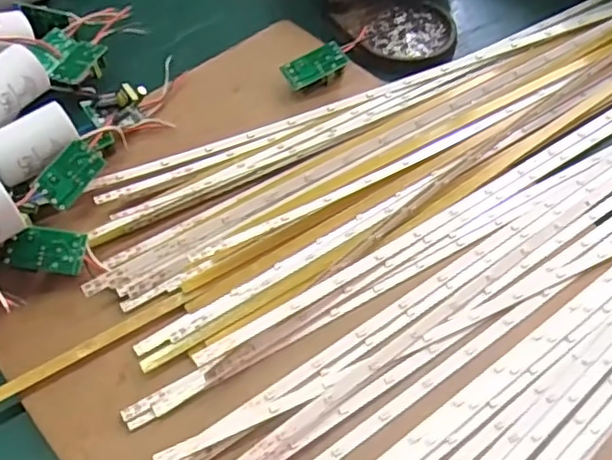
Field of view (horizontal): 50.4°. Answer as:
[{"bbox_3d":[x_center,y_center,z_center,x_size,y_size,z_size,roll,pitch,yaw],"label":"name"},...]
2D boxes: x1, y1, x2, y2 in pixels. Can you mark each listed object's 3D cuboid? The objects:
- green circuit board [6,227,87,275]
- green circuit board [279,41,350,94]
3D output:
[{"bbox_3d":[-0.125,0.010,0.313,0.036,0.005,0.021,7,73,5],"label":"green circuit board"},{"bbox_3d":[0.006,-0.098,0.396,0.038,0.014,0.021,-25,58,-15],"label":"green circuit board"}]

